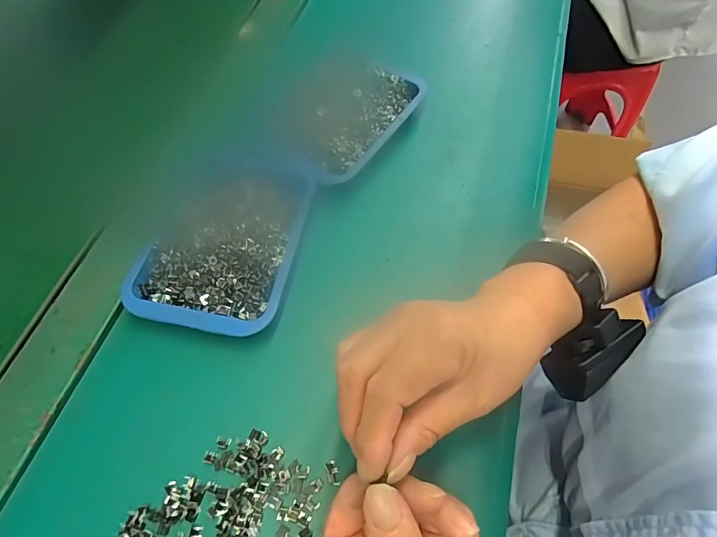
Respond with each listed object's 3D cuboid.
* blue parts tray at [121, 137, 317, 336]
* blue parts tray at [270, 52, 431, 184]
[{"bbox_3d":[-0.104,-0.027,0.343,0.113,0.030,0.159,11,63,6],"label":"blue parts tray"},{"bbox_3d":[-0.013,-0.143,0.398,0.102,0.036,0.149,30,67,15],"label":"blue parts tray"}]

